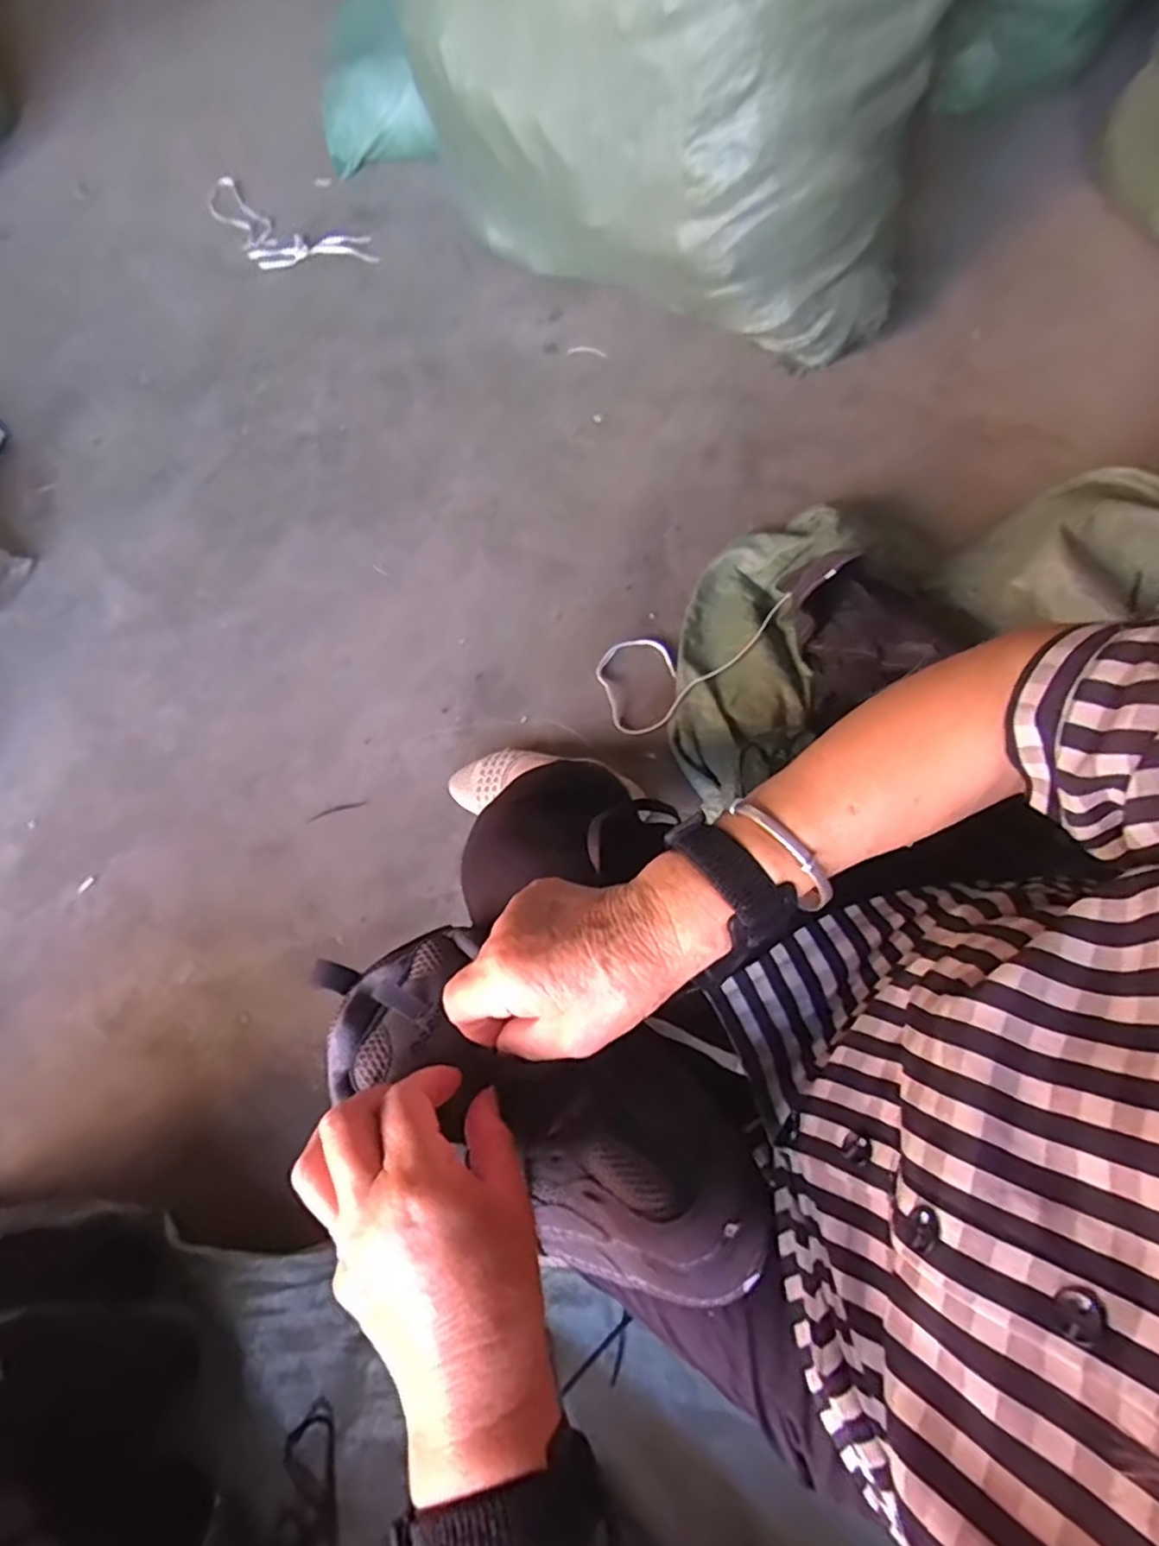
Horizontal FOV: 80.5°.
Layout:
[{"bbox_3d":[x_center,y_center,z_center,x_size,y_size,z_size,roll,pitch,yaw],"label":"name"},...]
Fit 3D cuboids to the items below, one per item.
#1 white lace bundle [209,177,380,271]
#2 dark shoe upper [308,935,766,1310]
[{"bbox_3d":[-0.567,-1.021,1.296,0.417,0.019,0.158,29,73,12],"label":"white lace bundle"},{"bbox_3d":[-0.021,0.175,0.364,0.261,0.077,0.116,31,73,5],"label":"dark shoe upper"}]

